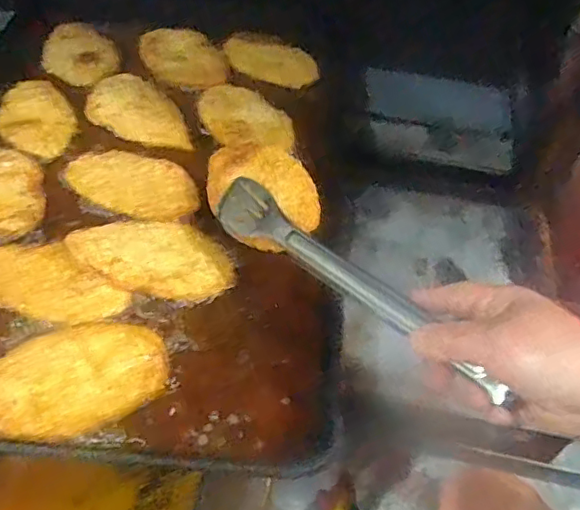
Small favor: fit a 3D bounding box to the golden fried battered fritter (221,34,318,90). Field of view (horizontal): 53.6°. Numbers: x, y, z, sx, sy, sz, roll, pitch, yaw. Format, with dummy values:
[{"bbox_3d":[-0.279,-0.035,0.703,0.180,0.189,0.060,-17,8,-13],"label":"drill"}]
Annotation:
[{"bbox_3d":[-0.023,-0.241,0.708,0.125,0.027,0.051,18,50,12],"label":"golden fried battered fritter"}]

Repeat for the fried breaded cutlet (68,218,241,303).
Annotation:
[{"bbox_3d":[-0.116,-0.002,0.494,0.136,0.017,0.079,10,49,5],"label":"fried breaded cutlet"}]

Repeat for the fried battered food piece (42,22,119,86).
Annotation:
[{"bbox_3d":[-0.262,-0.250,0.704,0.081,0.017,0.129,-29,56,-25],"label":"fried battered food piece"}]

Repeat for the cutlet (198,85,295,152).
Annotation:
[{"bbox_3d":[-0.051,-0.147,0.627,0.116,0.018,0.073,36,56,25],"label":"cutlet"}]

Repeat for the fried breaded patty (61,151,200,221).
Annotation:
[{"bbox_3d":[-0.153,-0.070,0.557,0.143,0.008,0.071,20,51,14],"label":"fried breaded patty"}]

